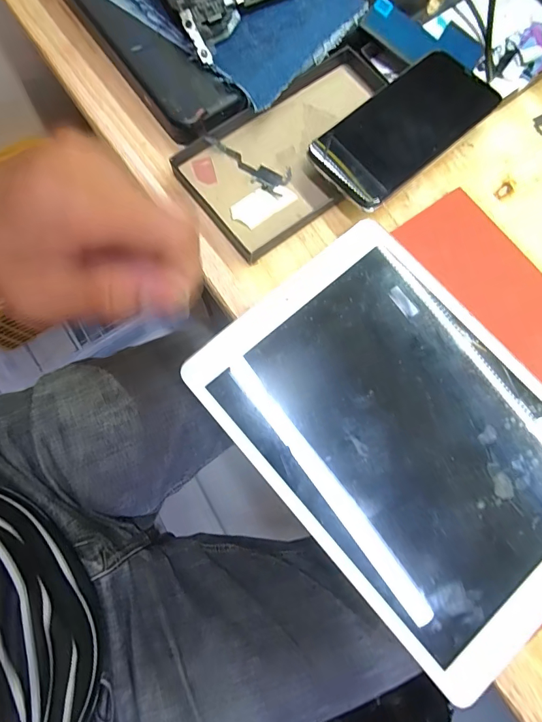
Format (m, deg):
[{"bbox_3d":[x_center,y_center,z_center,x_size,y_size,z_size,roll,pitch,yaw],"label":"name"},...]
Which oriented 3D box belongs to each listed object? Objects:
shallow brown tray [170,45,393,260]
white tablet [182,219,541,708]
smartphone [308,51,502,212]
[{"bbox_3d":[0.026,-0.158,0.297,0.178,0.015,0.096,-36,80,-8],"label":"shallow brown tray"},{"bbox_3d":[0.083,0.043,0.245,0.171,0.005,0.241,-40,80,-8],"label":"white tablet"},{"bbox_3d":[0.094,-0.166,0.283,0.133,0.008,0.066,-41,81,-8],"label":"smartphone"}]

